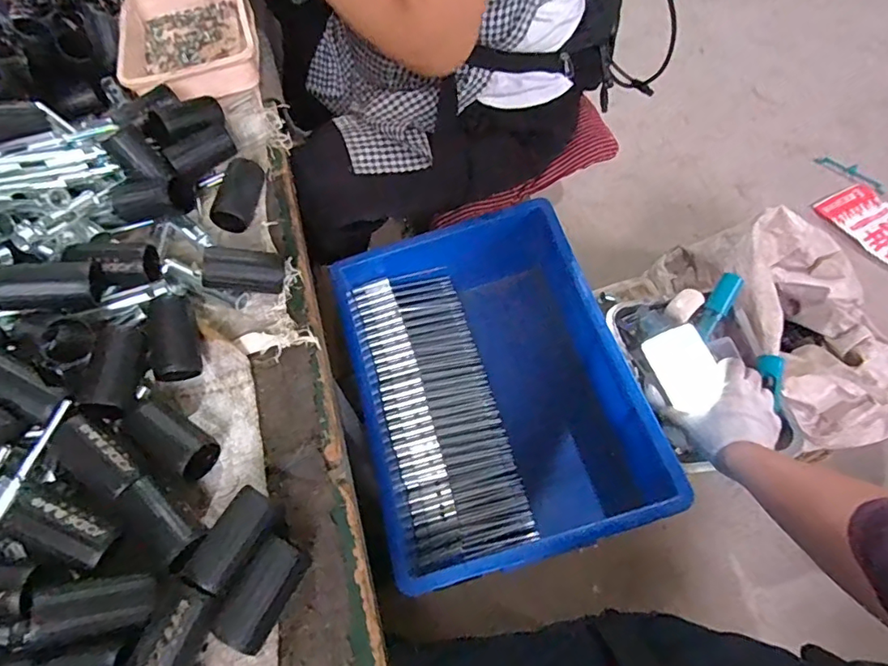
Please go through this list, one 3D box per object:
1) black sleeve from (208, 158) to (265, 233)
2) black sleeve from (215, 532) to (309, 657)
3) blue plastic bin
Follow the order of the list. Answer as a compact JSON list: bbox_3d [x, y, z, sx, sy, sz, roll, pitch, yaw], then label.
[{"bbox_3d":[-0.182,-0.128,0.474,0.037,0.041,0.065,9,63,6],"label":"black sleeve"},{"bbox_3d":[-0.111,0.162,0.330,0.033,0.032,0.060,23,65,13],"label":"black sleeve"},{"bbox_3d":[0.049,0.064,0.643,0.289,0.159,0.401,-14,63,-6],"label":"blue plastic bin"}]

